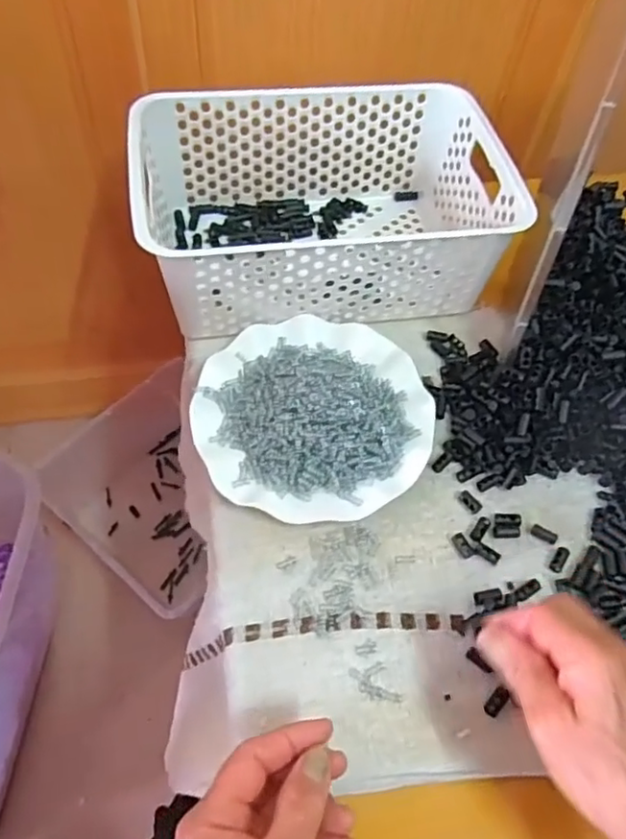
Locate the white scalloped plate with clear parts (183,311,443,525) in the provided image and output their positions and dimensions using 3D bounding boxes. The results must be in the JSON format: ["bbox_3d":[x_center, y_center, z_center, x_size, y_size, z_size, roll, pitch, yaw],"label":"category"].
[{"bbox_3d":[0.001,-0.014,0.471,0.178,0.041,0.172,2,58,-4],"label":"white scalloped plate with clear parts"}]

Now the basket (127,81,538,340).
[{"bbox_3d":[0.006,-0.189,0.554,0.304,0.114,0.201,-6,59,-9],"label":"basket"}]

